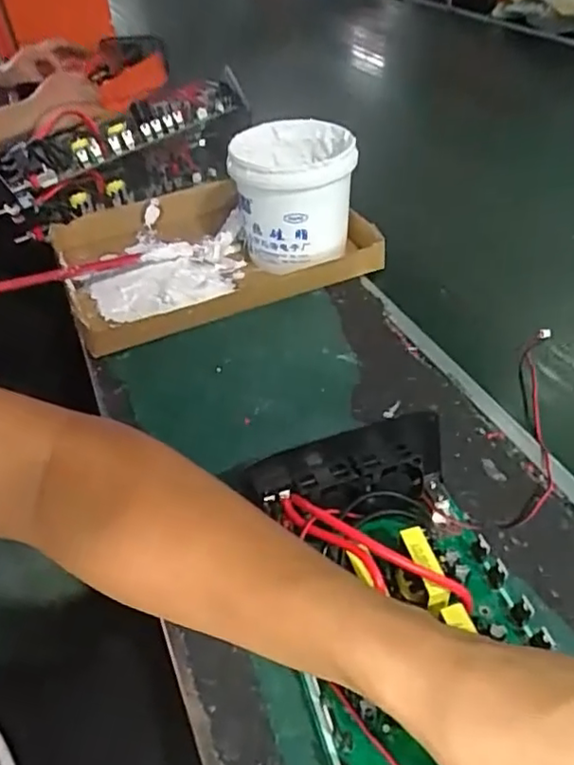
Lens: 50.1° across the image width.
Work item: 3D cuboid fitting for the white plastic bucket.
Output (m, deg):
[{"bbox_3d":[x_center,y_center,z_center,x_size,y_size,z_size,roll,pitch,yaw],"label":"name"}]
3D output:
[{"bbox_3d":[0.009,-0.185,0.642,0.118,0.128,0.116,-3,41,2],"label":"white plastic bucket"}]

